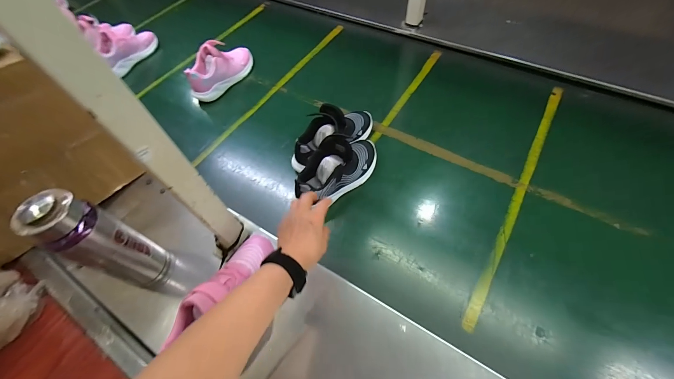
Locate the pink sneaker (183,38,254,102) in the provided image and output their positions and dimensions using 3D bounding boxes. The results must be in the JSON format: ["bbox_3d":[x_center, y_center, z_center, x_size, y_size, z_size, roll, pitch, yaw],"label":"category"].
[{"bbox_3d":[-0.341,-0.360,0.845,0.070,0.125,0.230,28,65,20],"label":"pink sneaker"}]

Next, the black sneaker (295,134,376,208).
[{"bbox_3d":[0.004,-0.057,0.627,0.215,0.115,0.085,-38,63,-24],"label":"black sneaker"}]

